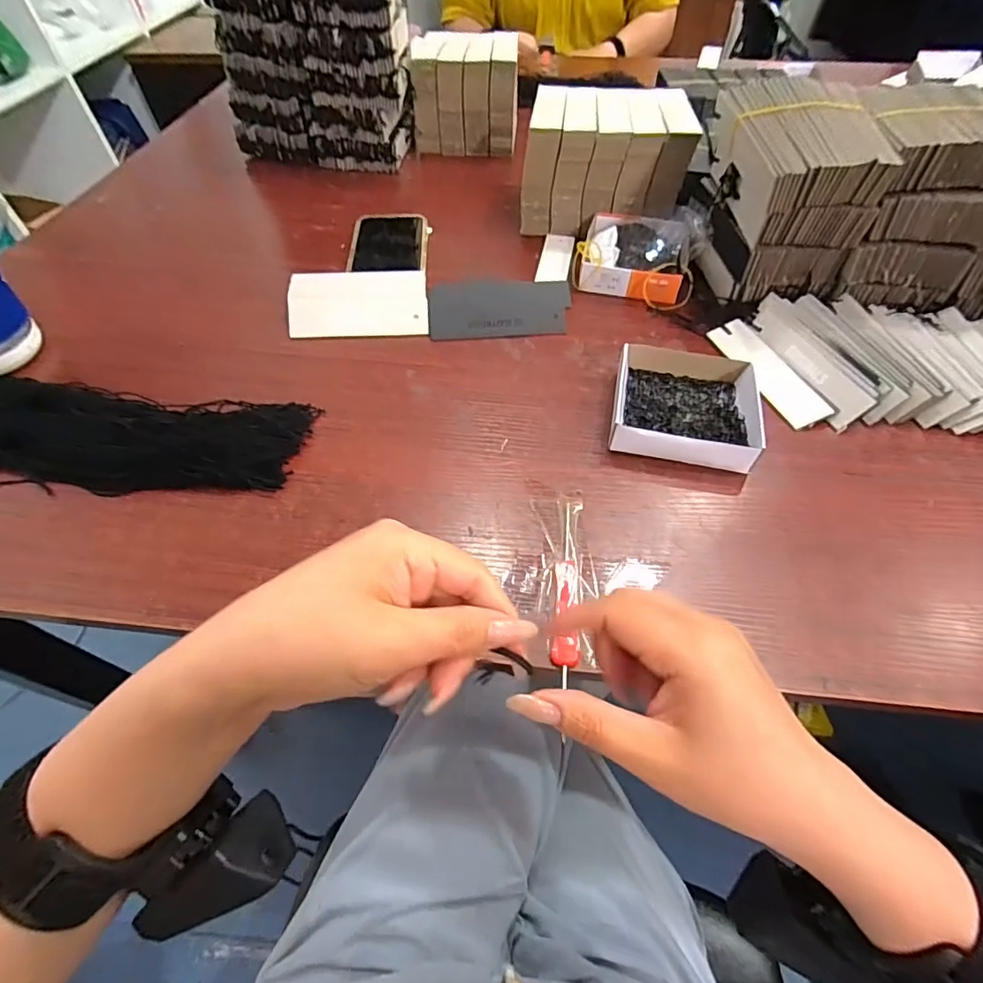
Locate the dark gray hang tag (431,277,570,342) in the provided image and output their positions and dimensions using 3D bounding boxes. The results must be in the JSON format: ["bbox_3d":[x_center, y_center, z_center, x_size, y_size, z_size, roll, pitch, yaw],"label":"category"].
[{"bbox_3d":[0.010,-0.174,0.476,0.135,0.011,0.075,-3,63,-7],"label":"dark gray hang tag"}]

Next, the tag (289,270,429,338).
[{"bbox_3d":[-0.124,-0.176,0.474,0.127,0.007,0.065,-2,81,-1],"label":"tag"}]

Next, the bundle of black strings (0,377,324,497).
[{"bbox_3d":[-0.289,-0.043,0.373,0.295,0.022,0.087,4,66,-1],"label":"bundle of black strings"}]

